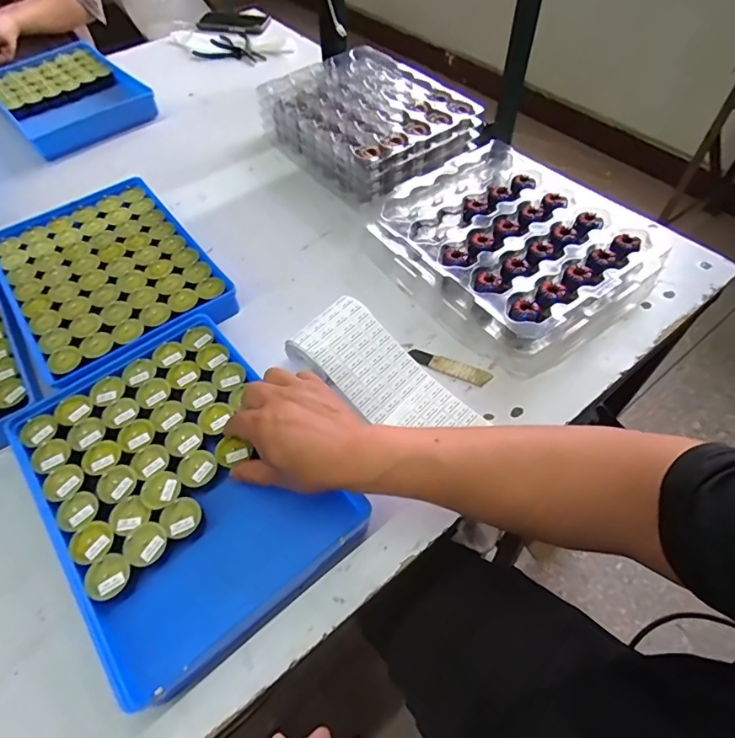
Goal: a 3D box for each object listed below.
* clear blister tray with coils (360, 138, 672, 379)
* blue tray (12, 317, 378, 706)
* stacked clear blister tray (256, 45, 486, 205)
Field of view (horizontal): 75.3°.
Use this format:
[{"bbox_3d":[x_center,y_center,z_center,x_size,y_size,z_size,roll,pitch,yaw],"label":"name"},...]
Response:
[{"bbox_3d":[0.179,-0.166,0.607,0.269,0.056,0.312,-35,61,-20],"label":"clear blister tray with coils"},{"bbox_3d":[-0.180,0.100,0.461,0.228,0.039,0.318,-36,61,-21],"label":"blue tray"},{"bbox_3d":[-0.002,-0.410,0.796,0.254,0.085,0.310,-36,61,-21],"label":"stacked clear blister tray"}]

